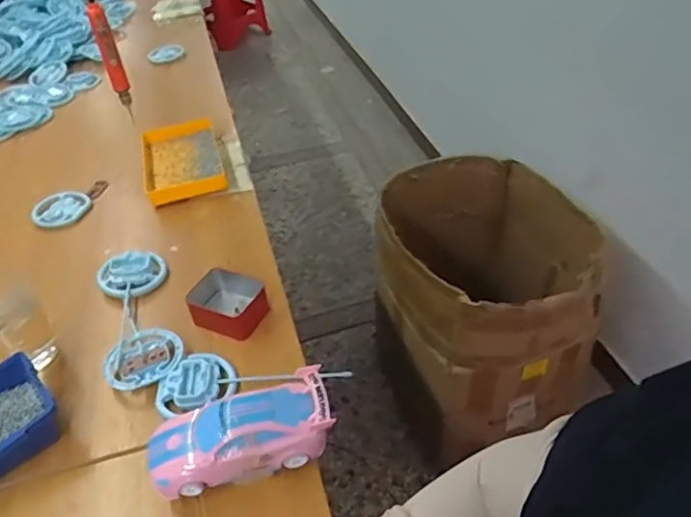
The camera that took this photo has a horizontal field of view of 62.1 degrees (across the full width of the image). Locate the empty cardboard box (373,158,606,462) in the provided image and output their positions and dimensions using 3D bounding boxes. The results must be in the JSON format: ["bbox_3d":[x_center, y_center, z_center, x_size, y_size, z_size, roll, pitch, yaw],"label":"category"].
[{"bbox_3d":[0.292,0.098,1.297,0.388,0.471,0.467,-21,48,-15],"label":"empty cardboard box"}]

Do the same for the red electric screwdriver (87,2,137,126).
[{"bbox_3d":[-0.421,-0.351,1.043,0.031,0.209,0.036,-19,44,-16],"label":"red electric screwdriver"}]

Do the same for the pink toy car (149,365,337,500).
[{"bbox_3d":[-0.115,0.188,0.635,0.203,0.061,0.091,-12,42,-8],"label":"pink toy car"}]

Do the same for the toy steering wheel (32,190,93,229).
[{"bbox_3d":[-0.511,-0.089,1.031,0.092,0.017,0.086,-3,42,2],"label":"toy steering wheel"}]

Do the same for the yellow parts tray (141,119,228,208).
[{"bbox_3d":[-0.307,-0.184,1.077,0.141,0.030,0.217,-14,43,-10],"label":"yellow parts tray"}]

